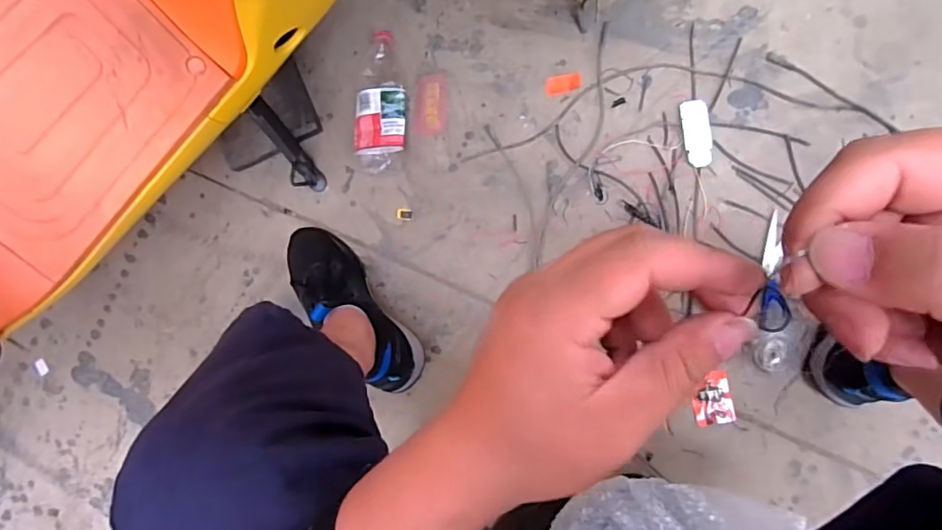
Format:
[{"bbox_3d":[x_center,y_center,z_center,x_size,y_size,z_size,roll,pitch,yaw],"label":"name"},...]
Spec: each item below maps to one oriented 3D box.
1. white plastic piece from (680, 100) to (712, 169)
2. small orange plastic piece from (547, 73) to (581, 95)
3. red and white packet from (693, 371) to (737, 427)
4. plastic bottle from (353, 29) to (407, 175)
[{"bbox_3d":[0.311,-0.181,0.726,0.038,0.014,0.093,-6,88,8],"label":"white plastic piece"},{"bbox_3d":[0.134,-0.261,0.759,0.050,0.004,0.027,-5,88,8],"label":"small orange plastic piece"},{"bbox_3d":[0.330,0.184,0.722,0.051,0.008,0.067,-11,87,8],"label":"red and white packet"},{"bbox_3d":[-0.132,-0.243,0.783,0.080,0.043,0.210,3,89,9],"label":"plastic bottle"}]

